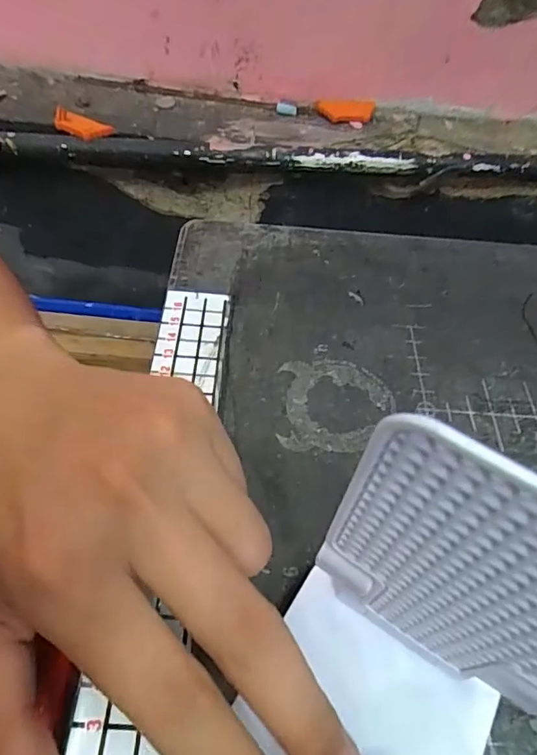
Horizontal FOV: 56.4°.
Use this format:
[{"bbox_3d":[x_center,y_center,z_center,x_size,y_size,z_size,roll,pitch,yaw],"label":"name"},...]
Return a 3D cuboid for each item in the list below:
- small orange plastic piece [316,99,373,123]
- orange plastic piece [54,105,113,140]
[{"bbox_3d":[0.094,-0.327,0.613,0.071,0.012,0.034,-3,53,-7],"label":"small orange plastic piece"},{"bbox_3d":[-0.206,-0.283,0.556,0.059,0.020,0.029,22,54,12],"label":"orange plastic piece"}]

